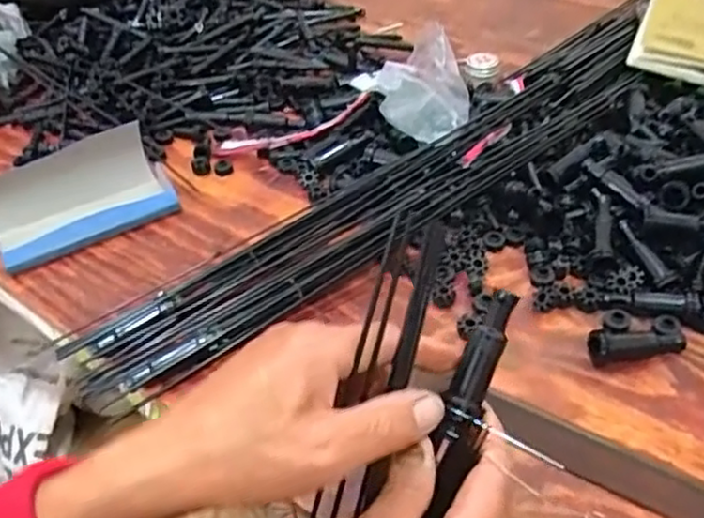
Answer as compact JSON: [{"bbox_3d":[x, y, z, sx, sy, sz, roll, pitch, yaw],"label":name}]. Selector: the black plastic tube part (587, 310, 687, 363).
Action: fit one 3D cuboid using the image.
[{"bbox_3d":[0.205,0.050,0.499,0.075,0.023,0.043,-7,42,-4],"label":"black plastic tube part"}]

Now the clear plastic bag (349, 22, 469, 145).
[{"bbox_3d":[0.059,-0.159,0.680,0.114,0.103,0.077,0,42,4],"label":"clear plastic bag"}]

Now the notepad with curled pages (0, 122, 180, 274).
[{"bbox_3d":[-0.255,-0.058,0.638,0.166,0.055,0.089,-22,45,-21],"label":"notepad with curled pages"}]

